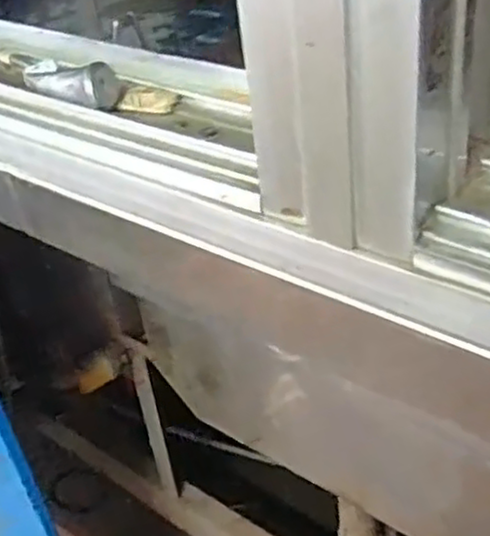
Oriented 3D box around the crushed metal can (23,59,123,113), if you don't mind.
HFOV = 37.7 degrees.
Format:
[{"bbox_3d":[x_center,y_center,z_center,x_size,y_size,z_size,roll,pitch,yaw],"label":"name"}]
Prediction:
[{"bbox_3d":[-0.107,-0.118,0.439,0.070,0.024,0.026,27,44,28],"label":"crushed metal can"}]

